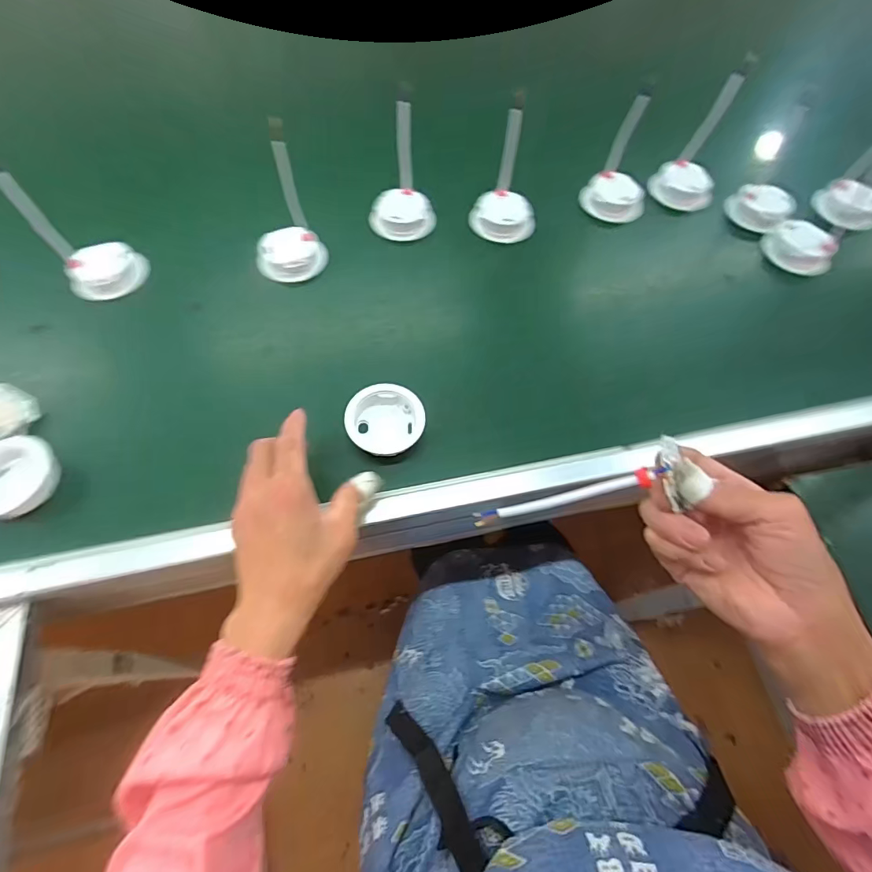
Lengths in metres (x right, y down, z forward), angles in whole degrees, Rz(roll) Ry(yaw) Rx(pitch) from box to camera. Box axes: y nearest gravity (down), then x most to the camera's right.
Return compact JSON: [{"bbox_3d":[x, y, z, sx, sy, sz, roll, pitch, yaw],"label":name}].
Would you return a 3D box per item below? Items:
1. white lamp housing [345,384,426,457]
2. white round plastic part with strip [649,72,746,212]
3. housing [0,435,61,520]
[{"bbox_3d":[-0.048,-0.014,0.439,0.071,0.025,0.065,-11,67,-8],"label":"white lamp housing"},{"bbox_3d":[0.327,-0.358,0.571,0.072,0.143,0.026,21,28,7],"label":"white round plastic part with strip"},{"bbox_3d":[-0.373,0.037,0.403,0.070,0.022,0.076,1,66,-2],"label":"housing"}]

